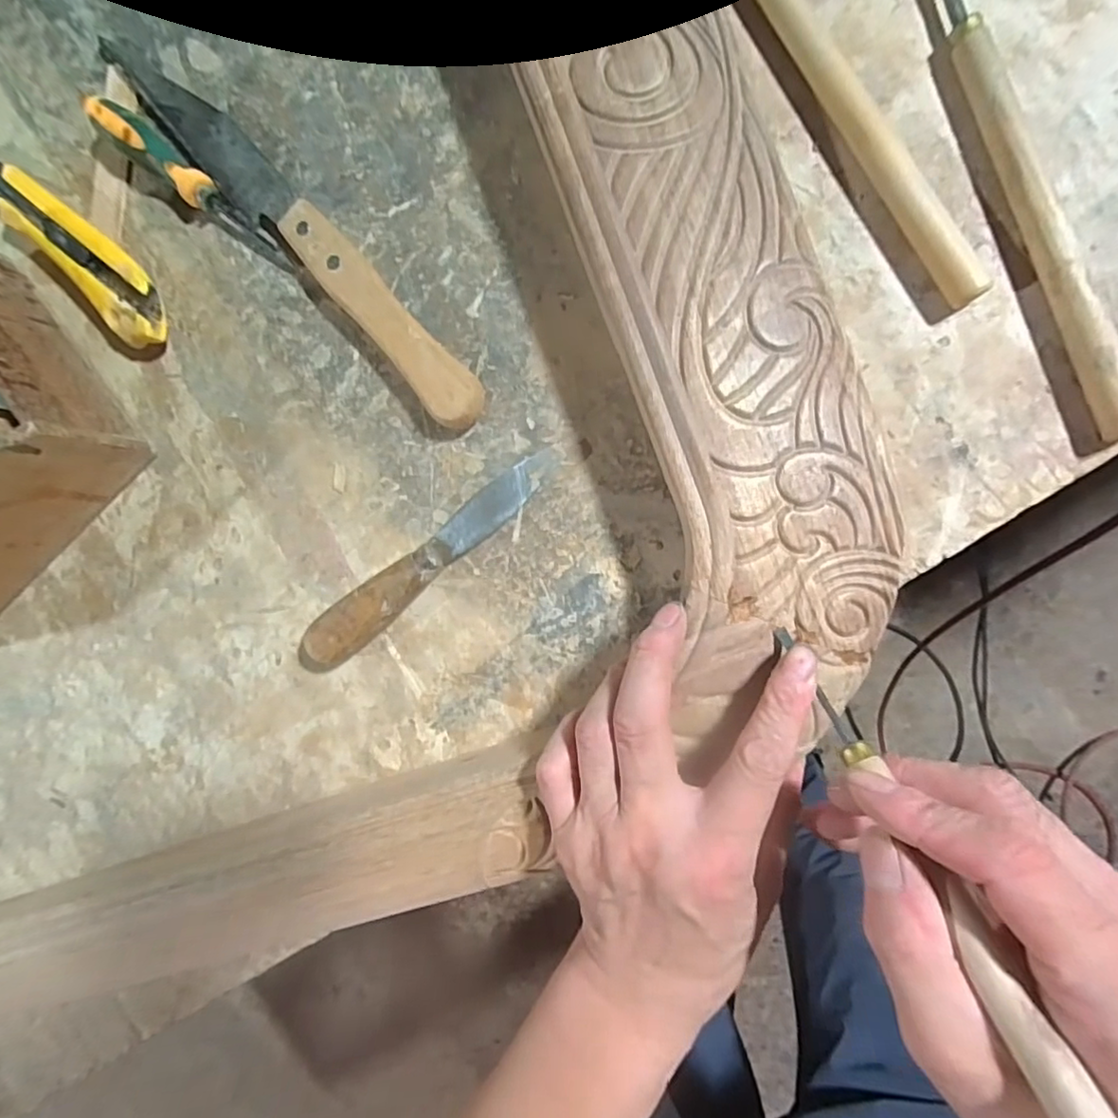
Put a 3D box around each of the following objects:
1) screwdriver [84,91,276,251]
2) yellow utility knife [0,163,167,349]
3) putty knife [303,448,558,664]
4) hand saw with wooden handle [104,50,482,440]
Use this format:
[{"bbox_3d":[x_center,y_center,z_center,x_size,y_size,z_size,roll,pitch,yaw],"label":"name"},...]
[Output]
[{"bbox_3d":[-0.200,-0.204,0.309,0.119,0.023,0.019,39,98,6],"label":"screwdriver"},{"bbox_3d":[-0.279,-0.183,0.327,0.172,0.021,0.034,44,98,5],"label":"yellow utility knife"},{"bbox_3d":[-0.065,0.000,0.298,0.159,0.021,0.024,-37,86,9],"label":"putty knife"},{"bbox_3d":[-0.144,-0.180,0.306,0.029,0.020,0.296,-44,85,8],"label":"hand saw with wooden handle"}]

